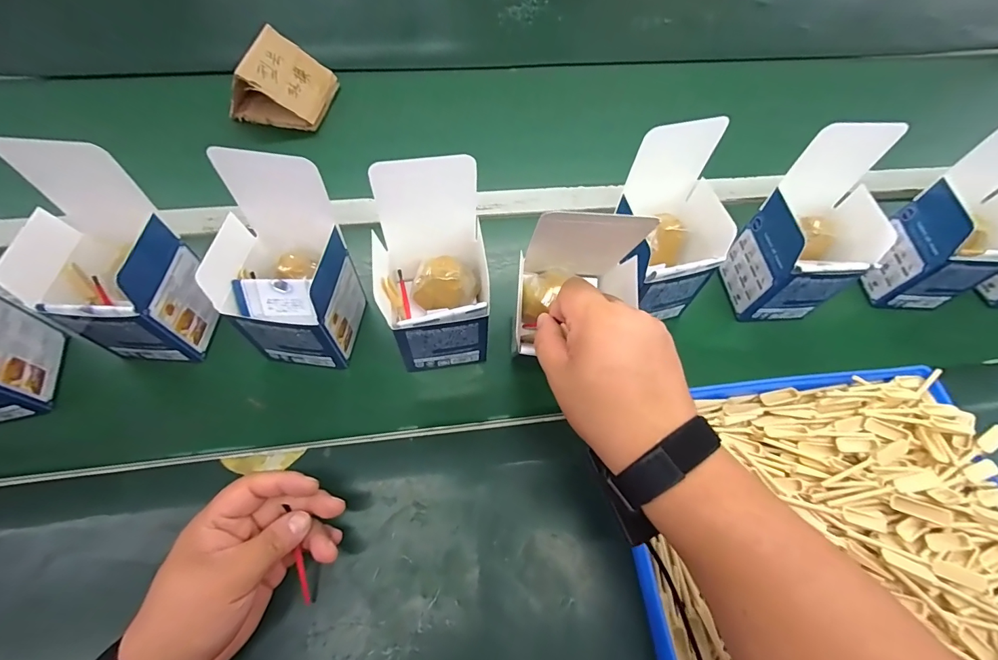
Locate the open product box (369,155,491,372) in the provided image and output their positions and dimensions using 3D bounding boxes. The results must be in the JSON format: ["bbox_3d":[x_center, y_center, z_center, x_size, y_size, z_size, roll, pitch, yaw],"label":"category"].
[{"bbox_3d":[-0.057,-0.042,0.373,0.099,0.179,0.094,-8,64,-7],"label":"open product box"}]

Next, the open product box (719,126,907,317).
[{"bbox_3d":[0.305,-0.090,0.416,0.097,0.169,0.091,-2,64,-4],"label":"open product box"}]

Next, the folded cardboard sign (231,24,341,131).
[{"bbox_3d":[-0.286,-0.329,0.561,0.110,0.071,0.107,12,63,3],"label":"folded cardboard sign"}]

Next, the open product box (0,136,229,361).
[{"bbox_3d":[-0.318,-0.044,0.355,0.089,0.157,0.111,16,64,5],"label":"open product box"}]

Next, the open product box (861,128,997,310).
[{"bbox_3d":[0.477,-0.104,0.436,0.091,0.166,0.092,0,63,-3],"label":"open product box"}]

